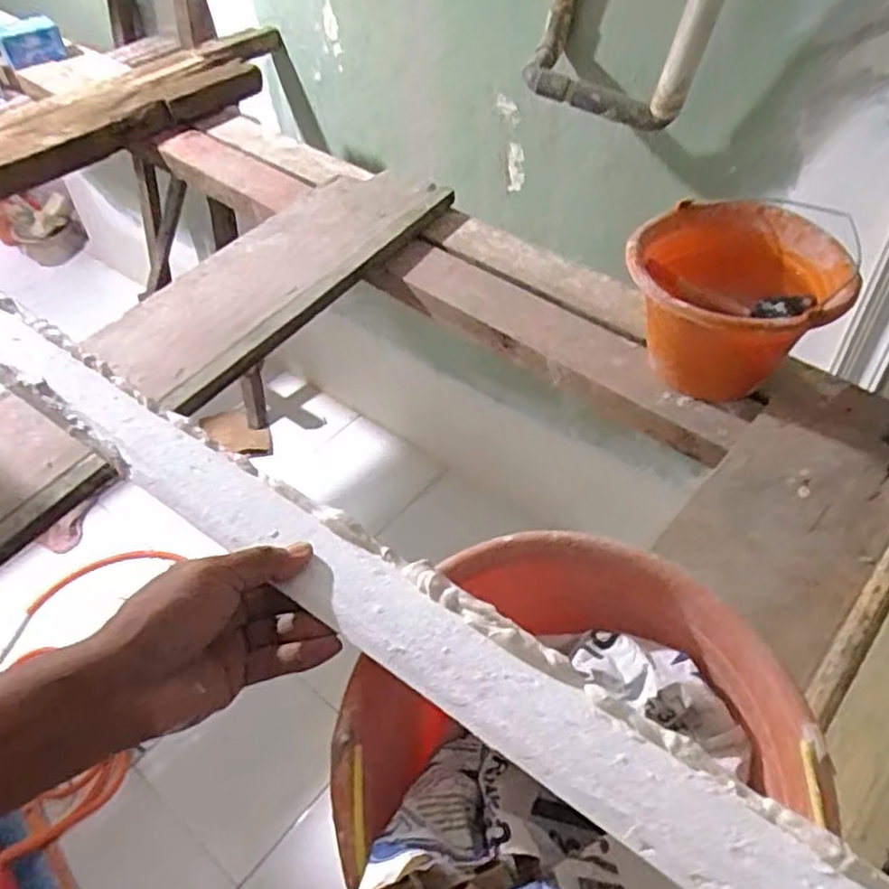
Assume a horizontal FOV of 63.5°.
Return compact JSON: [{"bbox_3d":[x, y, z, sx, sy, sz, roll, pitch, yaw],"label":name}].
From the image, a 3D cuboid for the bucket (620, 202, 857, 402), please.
[{"bbox_3d":[0.349,-0.170,0.897,0.242,0.159,0.229,-2,46,2],"label":"bucket"}]

